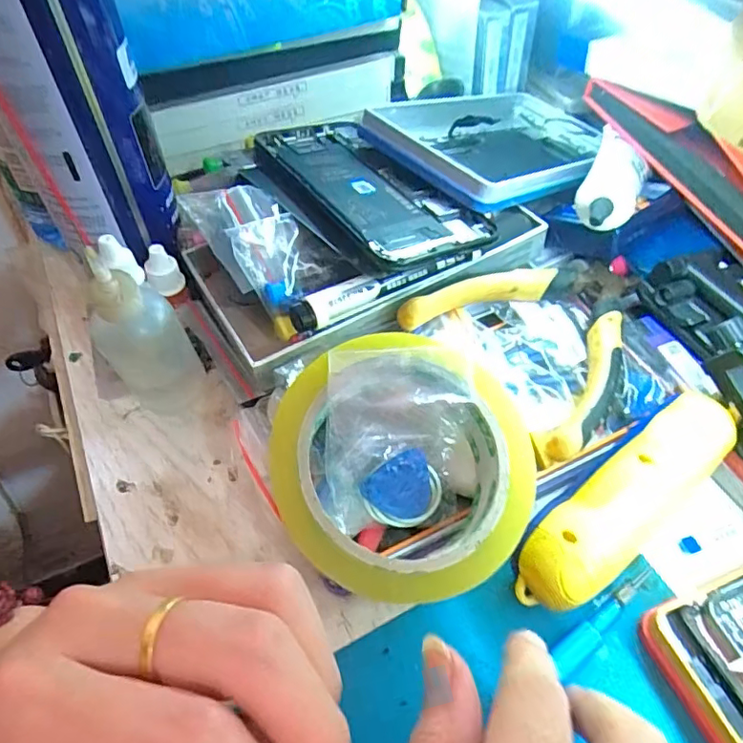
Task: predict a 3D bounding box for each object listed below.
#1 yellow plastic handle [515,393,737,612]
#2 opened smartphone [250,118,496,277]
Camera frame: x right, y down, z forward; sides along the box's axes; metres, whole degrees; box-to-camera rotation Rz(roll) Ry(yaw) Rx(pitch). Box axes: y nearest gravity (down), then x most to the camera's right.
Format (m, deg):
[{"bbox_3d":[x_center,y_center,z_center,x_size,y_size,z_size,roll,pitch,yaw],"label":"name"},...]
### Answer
[{"bbox_3d":[0.107,0.054,0.230,0.117,0.027,0.033,-33,60,-23],"label":"yellow plastic handle"},{"bbox_3d":[-0.001,-0.098,0.292,0.074,0.012,0.138,-28,61,-32],"label":"opened smartphone"}]

